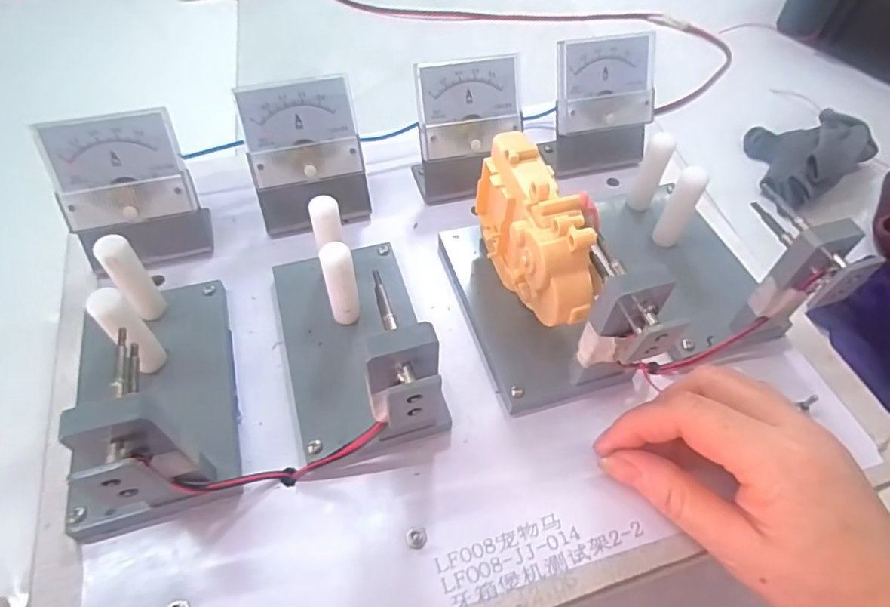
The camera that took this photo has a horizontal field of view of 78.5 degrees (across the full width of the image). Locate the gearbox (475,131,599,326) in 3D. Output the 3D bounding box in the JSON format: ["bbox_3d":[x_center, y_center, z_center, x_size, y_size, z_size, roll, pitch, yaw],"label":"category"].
[{"bbox_3d":[0.045,-0.037,0.260,0.049,0.041,0.096,-5,54,-5],"label":"gearbox"}]

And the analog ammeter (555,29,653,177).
[{"bbox_3d":[0.104,-0.129,0.357,0.066,0.072,0.041,-14,56,-11],"label":"analog ammeter"}]

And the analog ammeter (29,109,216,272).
[{"bbox_3d":[-0.169,-0.058,0.293,0.063,0.074,0.037,-13,55,-11],"label":"analog ammeter"}]

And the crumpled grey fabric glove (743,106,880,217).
[{"bbox_3d":[0.312,-0.135,0.479,0.122,0.048,0.088,-34,63,-22],"label":"crumpled grey fabric glove"}]

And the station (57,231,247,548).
[{"bbox_3d":[-0.132,0.025,0.234,0.073,0.075,0.125,-6,54,-6],"label":"station"}]

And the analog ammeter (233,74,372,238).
[{"bbox_3d":[-0.082,-0.084,0.319,0.067,0.072,0.044,-12,55,-10],"label":"analog ammeter"}]

